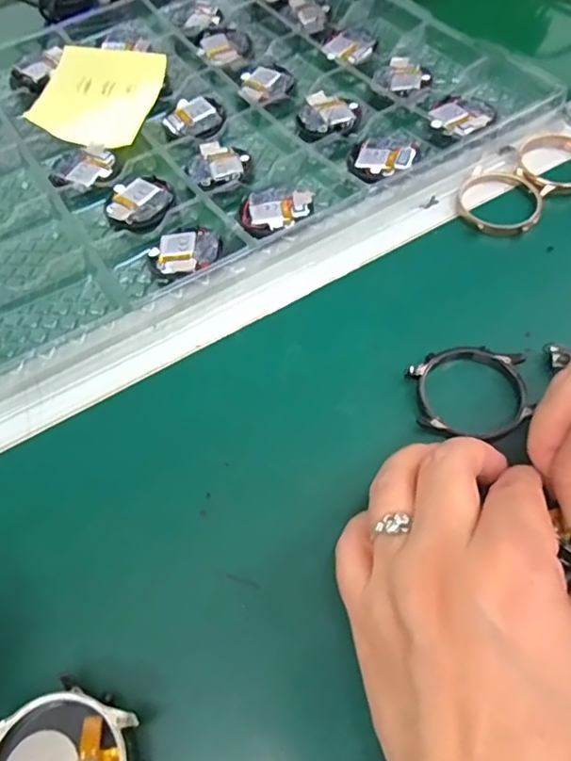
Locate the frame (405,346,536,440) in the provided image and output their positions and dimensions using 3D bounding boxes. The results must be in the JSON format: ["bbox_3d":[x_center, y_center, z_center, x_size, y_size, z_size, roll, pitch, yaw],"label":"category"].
[{"bbox_3d":[0.081,0.005,0.256,0.051,0.010,0.044,1,57,5],"label":"frame"}]

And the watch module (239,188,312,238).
[{"bbox_3d":[-0.005,-0.095,0.322,0.040,0.008,0.037,-2,57,3],"label":"watch module"}]

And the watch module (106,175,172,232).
[{"bbox_3d":[-0.086,-0.106,0.339,0.040,0.004,0.043,-21,58,-9],"label":"watch module"}]

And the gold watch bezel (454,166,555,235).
[{"bbox_3d":[0.119,-0.099,0.318,0.045,0.009,0.048,-2,57,3],"label":"gold watch bezel"}]

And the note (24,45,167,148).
[{"bbox_3d":[-0.125,-0.189,0.380,0.076,0.006,0.073,12,75,8],"label":"note"}]

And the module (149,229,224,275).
[{"bbox_3d":[-0.054,-0.069,0.310,0.037,0.008,0.034,-5,57,1],"label":"module"}]

